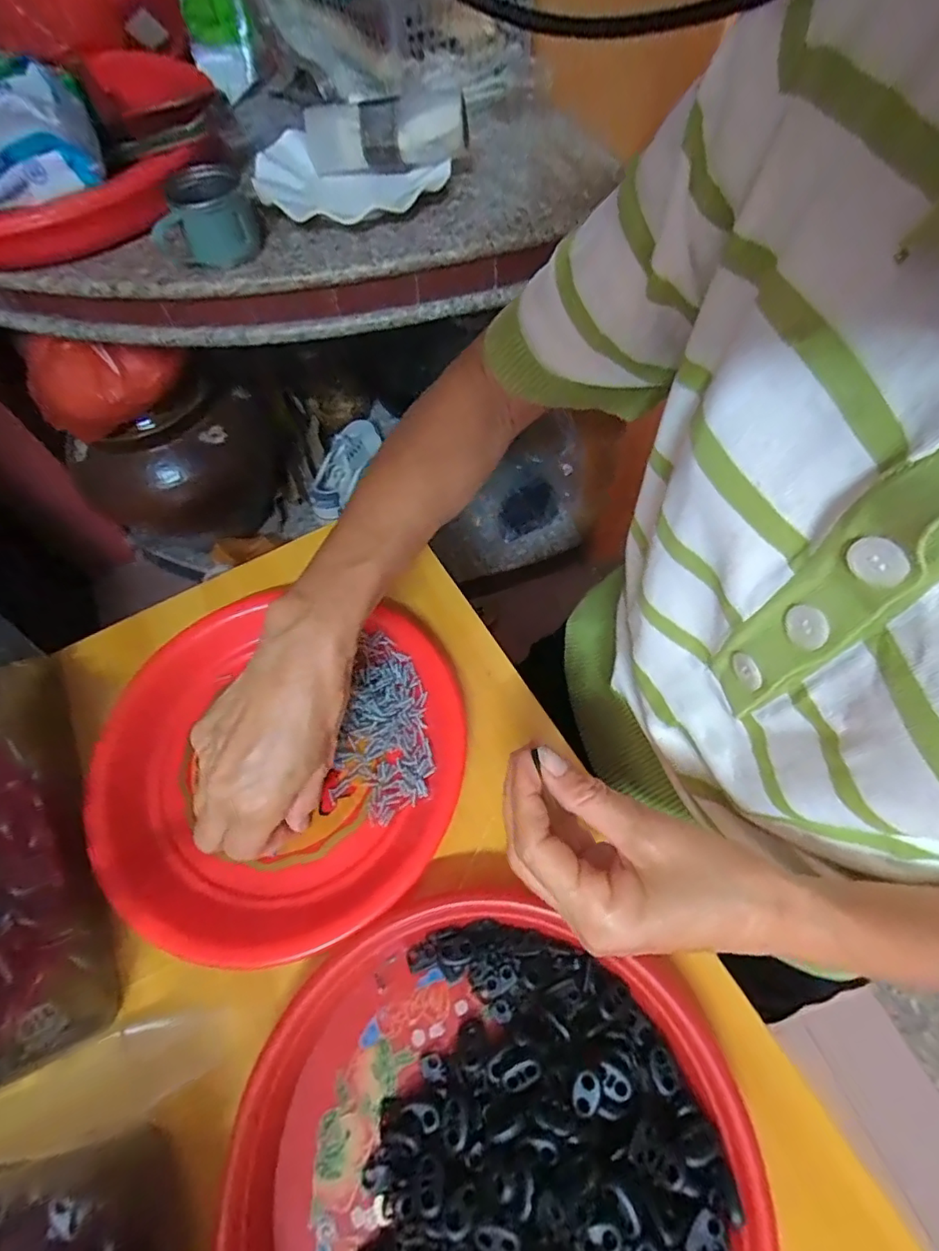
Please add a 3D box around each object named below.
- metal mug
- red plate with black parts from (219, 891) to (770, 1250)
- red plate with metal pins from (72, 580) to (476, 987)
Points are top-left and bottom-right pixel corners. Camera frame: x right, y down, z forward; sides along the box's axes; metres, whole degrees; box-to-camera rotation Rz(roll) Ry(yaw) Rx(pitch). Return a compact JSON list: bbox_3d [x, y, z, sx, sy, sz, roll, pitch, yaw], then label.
[{"bbox_3d":[-0.225,-0.346,0.465,0.084,0.051,0.065,-22,63,-9],"label":"metal mug"},{"bbox_3d":[0.006,0.260,0.250,0.225,0.040,0.231,-1,62,2],"label":"red plate with black parts"},{"bbox_3d":[-0.120,0.087,0.349,0.224,0.031,0.217,-1,62,2],"label":"red plate with metal pins"}]

